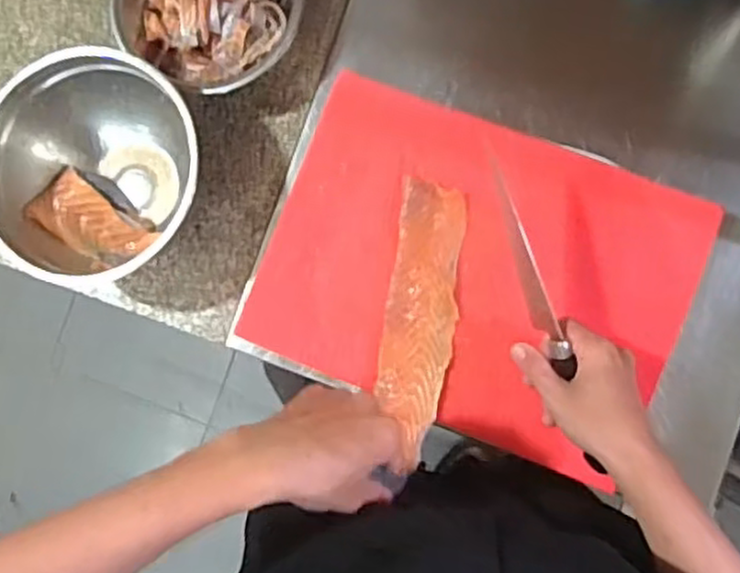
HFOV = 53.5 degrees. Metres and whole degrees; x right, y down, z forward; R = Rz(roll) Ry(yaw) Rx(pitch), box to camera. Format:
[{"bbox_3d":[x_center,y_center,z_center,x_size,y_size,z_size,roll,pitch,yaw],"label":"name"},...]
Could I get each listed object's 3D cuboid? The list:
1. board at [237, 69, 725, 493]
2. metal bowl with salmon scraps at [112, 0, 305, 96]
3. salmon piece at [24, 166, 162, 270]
[{"bbox_3d":[0.093,-0.016,0.681,0.377,0.025,0.277,23,89,8],"label":"board"},{"bbox_3d":[-0.152,-0.279,0.716,0.186,0.083,0.168,32,90,9],"label":"metal bowl with salmon scraps"},{"bbox_3d":[-0.276,-0.065,0.734,0.111,0.032,0.076,43,75,-3],"label":"salmon piece"}]

